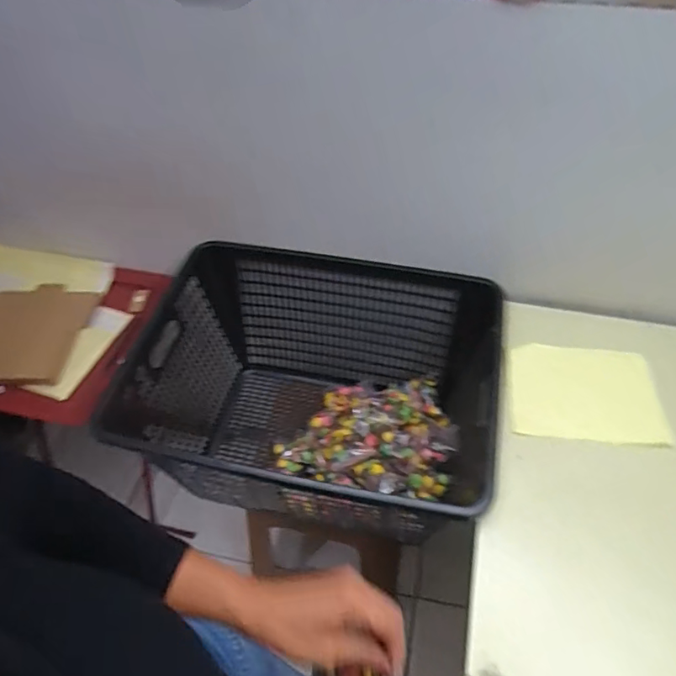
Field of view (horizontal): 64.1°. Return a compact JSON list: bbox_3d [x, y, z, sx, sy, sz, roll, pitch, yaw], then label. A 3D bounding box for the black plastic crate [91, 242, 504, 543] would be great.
[{"bbox_3d":[-0.048,0.098,0.979,0.624,0.315,0.374,8,51,9],"label":"black plastic crate"}]

